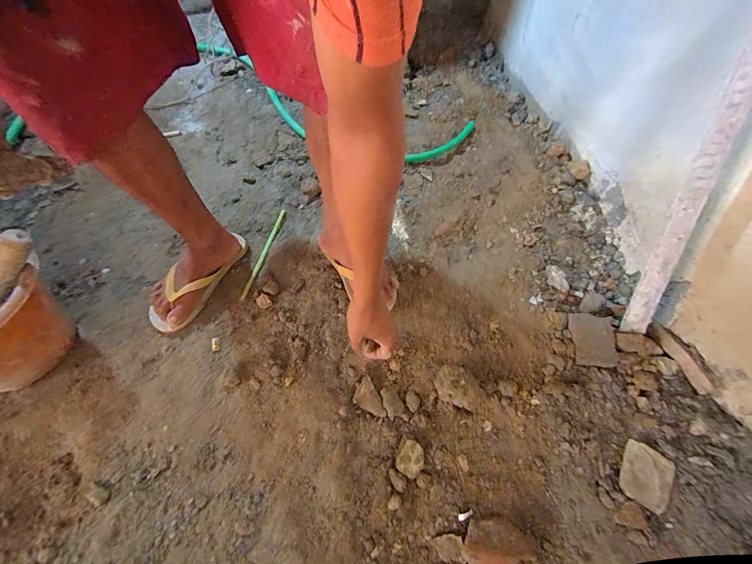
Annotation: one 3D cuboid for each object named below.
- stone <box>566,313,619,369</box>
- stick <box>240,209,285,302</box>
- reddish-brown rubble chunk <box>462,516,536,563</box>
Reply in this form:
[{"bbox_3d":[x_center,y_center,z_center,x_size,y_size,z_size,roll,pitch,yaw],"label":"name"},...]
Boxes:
[{"bbox_3d":[0.423,0.111,0.644,0.082,0.012,0.106,5,60,2],"label":"stone"},{"bbox_3d":[-0.257,-0.069,0.760,0.014,0.010,0.257,11,60,5],"label":"stick"},{"bbox_3d":[0.182,0.389,0.493,0.105,0.023,0.061,-4,60,-3],"label":"reddish-brown rubble chunk"}]

